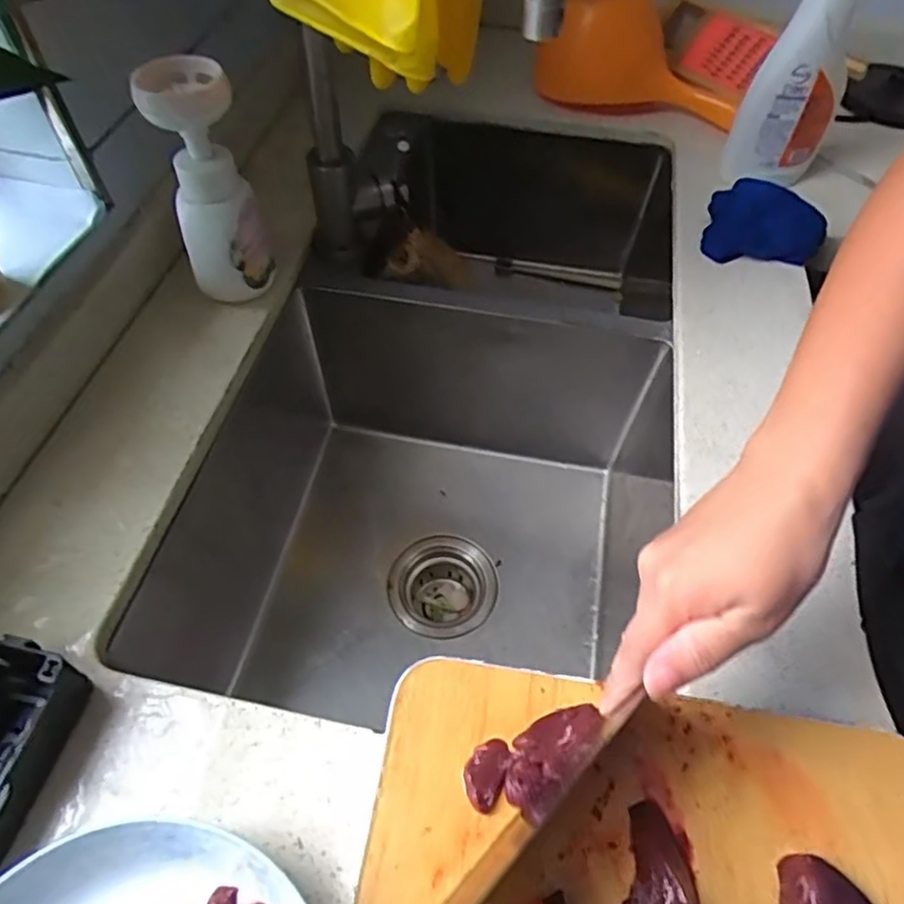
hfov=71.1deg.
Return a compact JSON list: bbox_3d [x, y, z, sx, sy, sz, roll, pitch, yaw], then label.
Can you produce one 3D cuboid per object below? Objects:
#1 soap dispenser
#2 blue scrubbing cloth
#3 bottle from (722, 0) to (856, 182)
[{"bbox_3d":[-0.191,-0.203,0.512,0.068,0.186,0.059,-14,56,-12],"label":"soap dispenser"},{"bbox_3d":[0.300,-0.219,0.610,0.104,0.052,0.064,10,55,5],"label":"blue scrubbing cloth"},{"bbox_3d":[0.331,-0.374,0.578,0.091,0.246,0.049,-23,59,-17],"label":"bottle"}]

